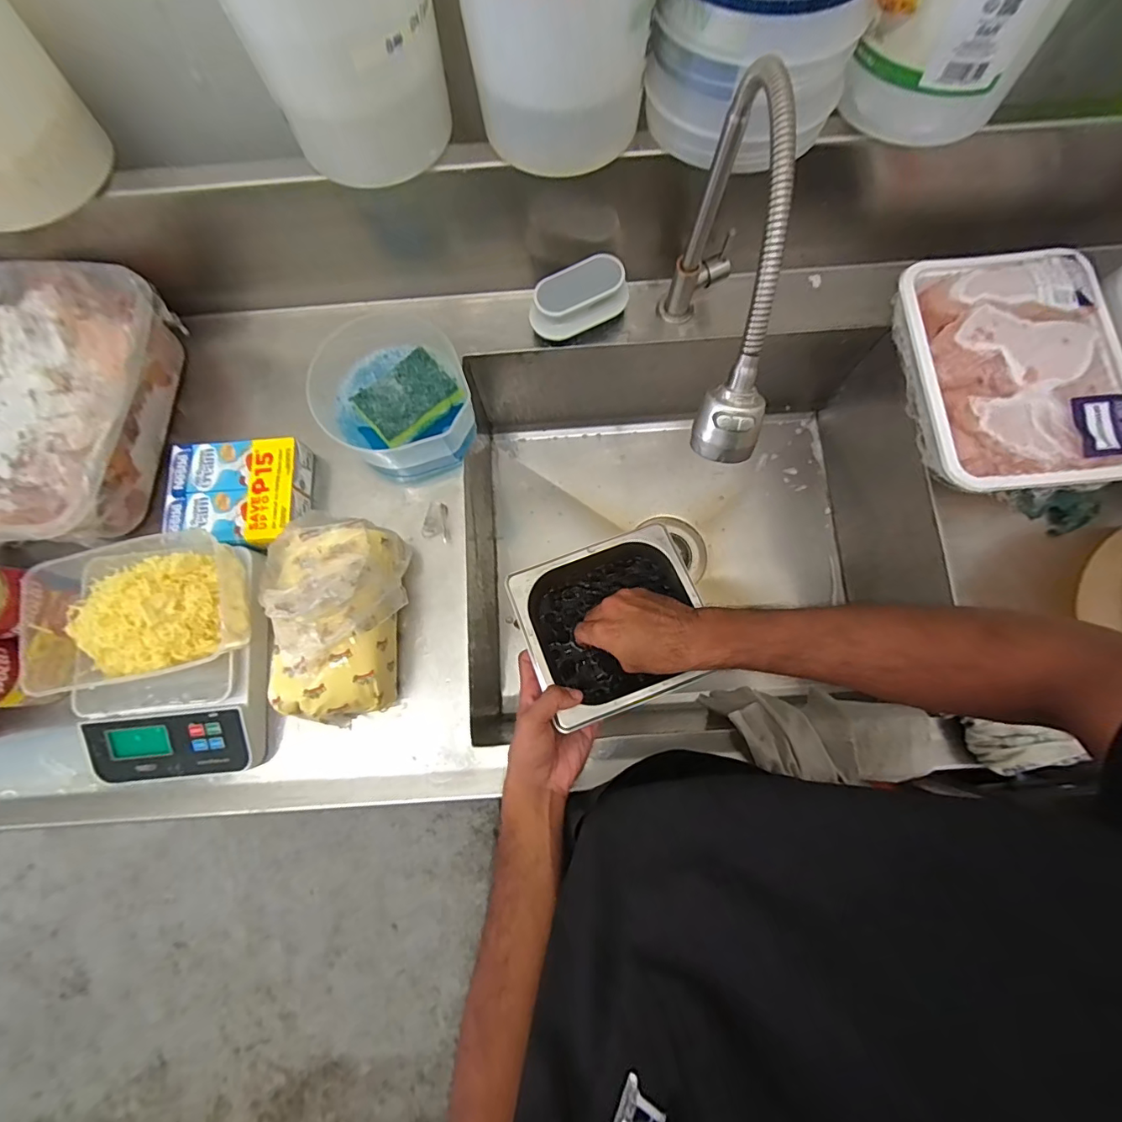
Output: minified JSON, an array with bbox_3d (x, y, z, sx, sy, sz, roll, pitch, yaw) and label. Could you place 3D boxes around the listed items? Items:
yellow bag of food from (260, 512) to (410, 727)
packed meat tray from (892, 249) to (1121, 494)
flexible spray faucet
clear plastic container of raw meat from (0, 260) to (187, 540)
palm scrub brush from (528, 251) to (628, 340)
[{"bbox_3d":[-0.221,0.054,0.486,0.119,0.108,0.190,-1,79,1],"label":"yellow bag of food"},{"bbox_3d":[0.471,-0.200,0.527,0.193,0.059,0.263,-5,79,0],"label":"packed meat tray"},{"bbox_3d":[0.136,-0.209,0.431,0.056,0.265,0.270,5,79,2],"label":"flexible spray faucet"},{"bbox_3d":[-0.524,-0.157,0.523,0.188,0.102,0.279,1,79,1],"label":"clear plastic container of raw meat"},{"bbox_3d":[0.020,-0.293,0.570,0.109,0.062,0.052,-25,79,-4],"label":"palm scrub brush"}]

